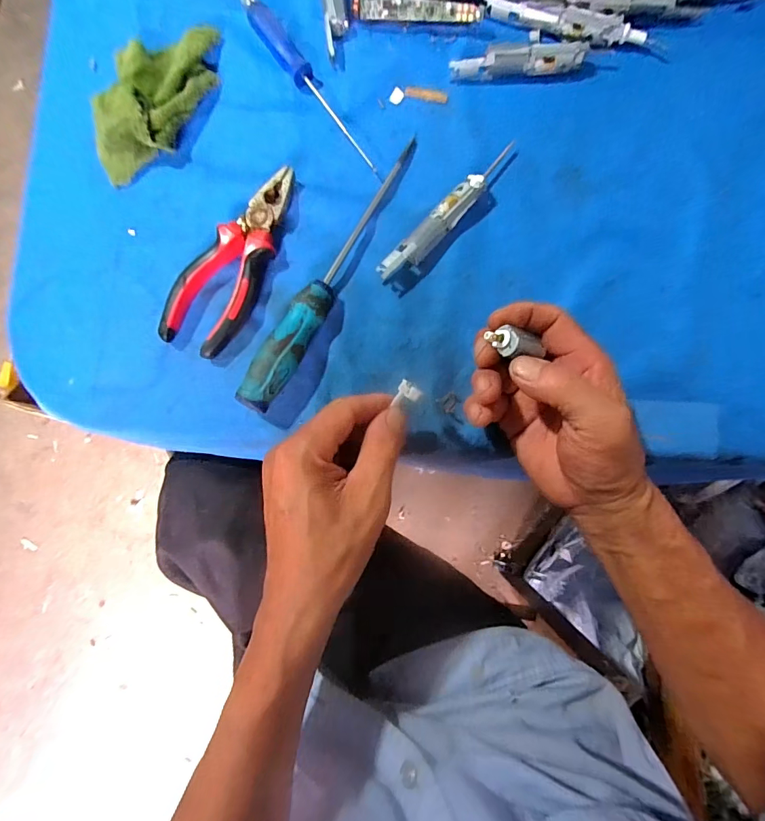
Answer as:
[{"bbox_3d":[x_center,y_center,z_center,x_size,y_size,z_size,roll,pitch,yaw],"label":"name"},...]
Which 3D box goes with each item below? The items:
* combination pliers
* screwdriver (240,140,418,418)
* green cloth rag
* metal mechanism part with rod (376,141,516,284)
[{"bbox_3d":[-0.112,-0.117,0.335,0.053,0.021,0.156,27,86,4],"label":"combination pliers"},{"bbox_3d":[-0.037,-0.108,0.326,0.028,0.031,0.239,29,86,4],"label":"screwdriver"},{"bbox_3d":[-0.186,-0.254,0.342,0.087,0.039,0.133,4,84,2],"label":"green cloth rag"},{"bbox_3d":[0.050,-0.150,0.333,0.019,0.019,0.139,43,87,5],"label":"metal mechanism part with rod"}]

